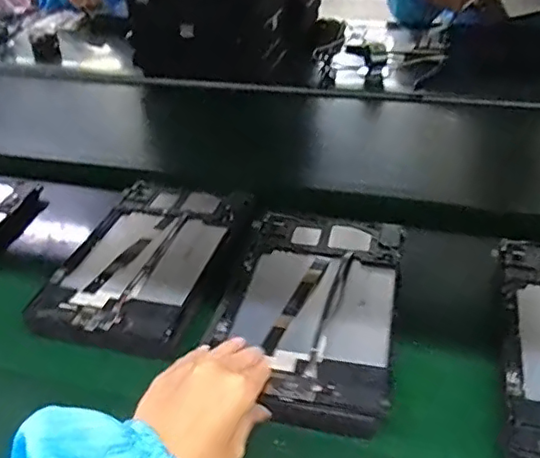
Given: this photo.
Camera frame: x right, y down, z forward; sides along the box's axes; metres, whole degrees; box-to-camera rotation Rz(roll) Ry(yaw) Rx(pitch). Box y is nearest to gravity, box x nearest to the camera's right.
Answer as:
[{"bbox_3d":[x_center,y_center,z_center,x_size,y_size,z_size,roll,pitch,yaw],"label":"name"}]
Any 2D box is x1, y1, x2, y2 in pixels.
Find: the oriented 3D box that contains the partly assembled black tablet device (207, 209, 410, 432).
[{"bbox_3d":[0.035,0.066,0.524,0.149,0.017,0.236,5,36,13],"label":"partly assembled black tablet device"}]

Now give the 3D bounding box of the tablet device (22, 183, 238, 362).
[{"bbox_3d":[-0.127,0.022,0.598,0.144,0.008,0.235,6,36,14],"label":"tablet device"}]

